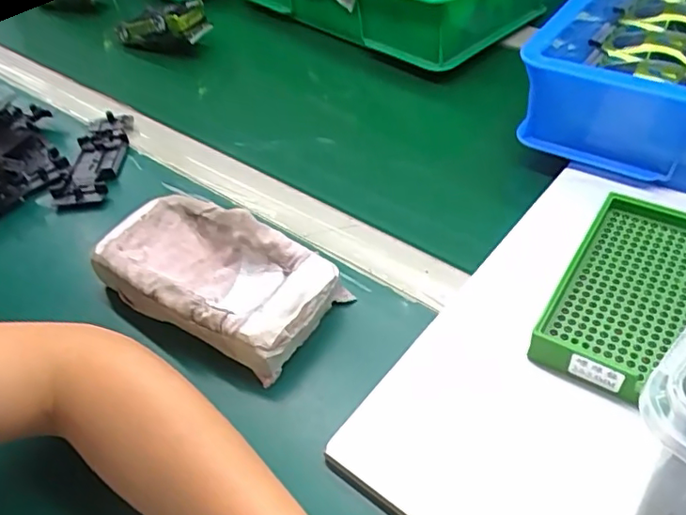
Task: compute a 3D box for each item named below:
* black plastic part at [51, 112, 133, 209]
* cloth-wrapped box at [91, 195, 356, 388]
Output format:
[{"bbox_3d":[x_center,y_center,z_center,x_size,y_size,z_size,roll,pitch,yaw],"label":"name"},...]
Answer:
[{"bbox_3d":[-0.229,-0.091,0.538,0.050,0.014,0.122,-7,46,1],"label":"black plastic part"},{"bbox_3d":[-0.088,0.011,0.395,0.162,0.034,0.082,22,53,26],"label":"cloth-wrapped box"}]

